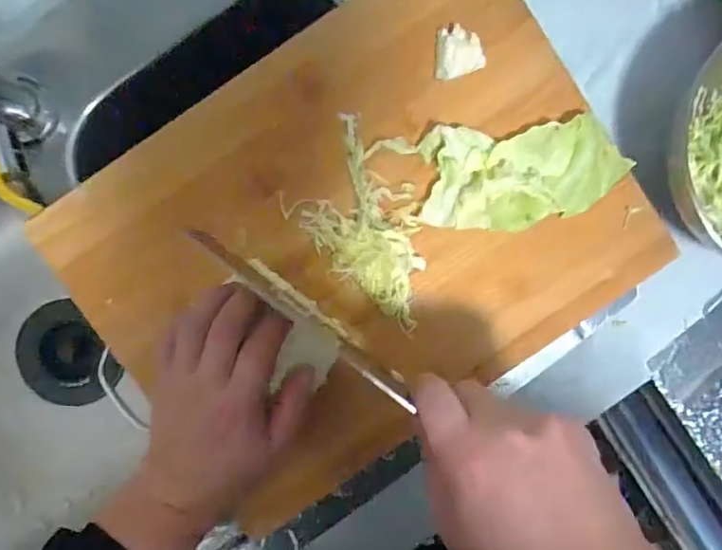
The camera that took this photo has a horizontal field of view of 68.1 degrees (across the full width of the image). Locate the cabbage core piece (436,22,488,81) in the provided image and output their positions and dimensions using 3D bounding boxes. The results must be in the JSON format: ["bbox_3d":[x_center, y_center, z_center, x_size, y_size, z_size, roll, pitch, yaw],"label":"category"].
[{"bbox_3d":[0.064,-0.153,0.364,0.031,0.019,0.035,-17,95,-2],"label":"cabbage core piece"}]

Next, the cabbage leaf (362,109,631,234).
[{"bbox_3d":[0.102,-0.068,0.370,0.166,0.027,0.069,-5,95,-3],"label":"cabbage leaf"}]

